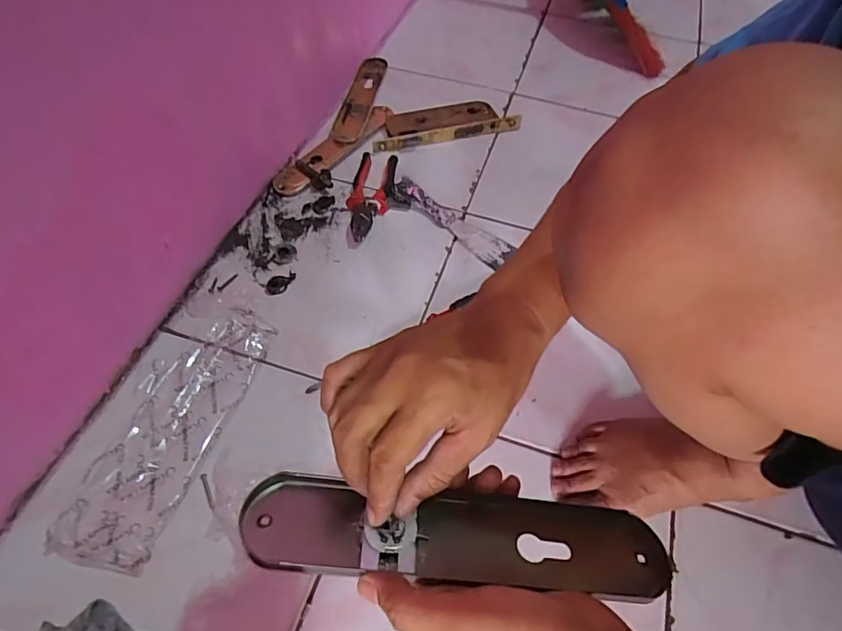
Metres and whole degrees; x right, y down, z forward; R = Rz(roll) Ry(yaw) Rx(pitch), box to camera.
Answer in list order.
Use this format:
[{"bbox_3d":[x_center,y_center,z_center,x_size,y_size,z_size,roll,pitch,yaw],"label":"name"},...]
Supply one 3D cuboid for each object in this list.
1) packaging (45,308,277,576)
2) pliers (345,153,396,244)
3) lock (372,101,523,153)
[{"bbox_3d":[-0.246,0.106,0.516,0.087,0.026,0.268,16,56,7],"label":"packaging"},{"bbox_3d":[-0.070,-0.168,0.713,0.055,0.024,0.174,5,56,0],"label":"pliers"},{"bbox_3d":[0.037,-0.300,0.804,0.235,0.024,0.073,-15,58,-13],"label":"lock"}]

